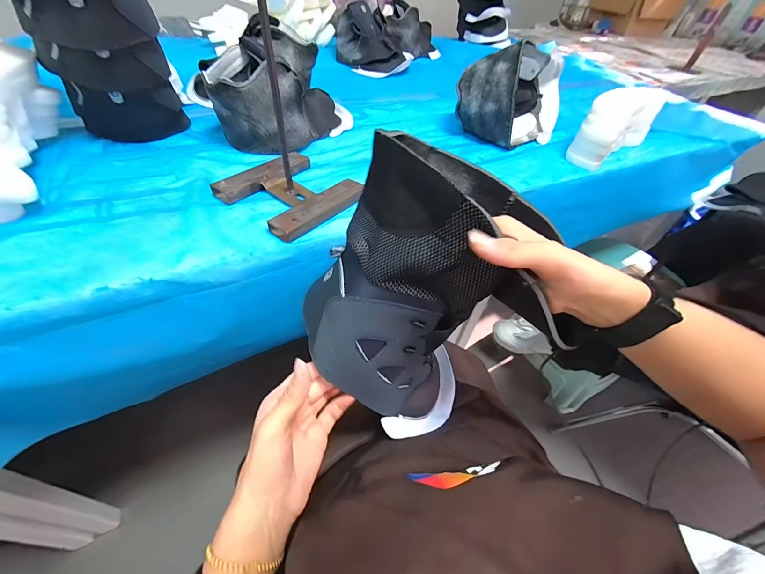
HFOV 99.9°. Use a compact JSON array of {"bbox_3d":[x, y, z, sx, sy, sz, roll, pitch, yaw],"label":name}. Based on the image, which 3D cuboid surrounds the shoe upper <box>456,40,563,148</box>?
[{"bbox_3d":[0.289,-0.421,0.699,0.206,0.163,0.229,20,48,13],"label":"shoe upper"}]

